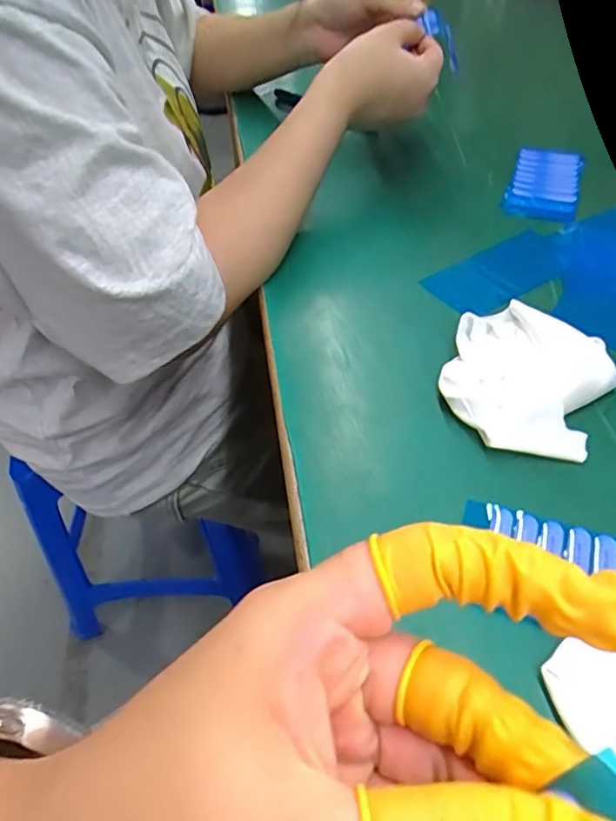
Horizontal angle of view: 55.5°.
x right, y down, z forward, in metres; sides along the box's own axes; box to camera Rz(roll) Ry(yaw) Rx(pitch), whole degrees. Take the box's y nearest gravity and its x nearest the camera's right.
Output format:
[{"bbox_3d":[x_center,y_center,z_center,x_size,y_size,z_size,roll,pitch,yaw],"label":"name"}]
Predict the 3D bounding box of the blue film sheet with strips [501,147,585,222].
[{"bbox_3d":[0.205,-0.200,0.505,0.057,0.007,0.113,14,51,16],"label":"blue film sheet with strips"}]

